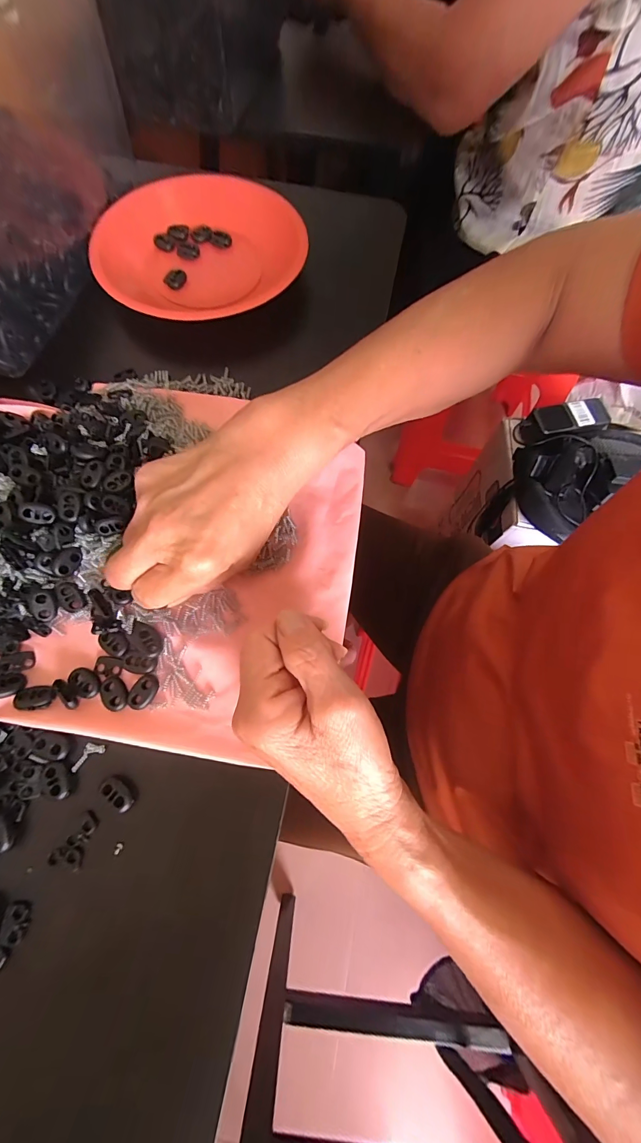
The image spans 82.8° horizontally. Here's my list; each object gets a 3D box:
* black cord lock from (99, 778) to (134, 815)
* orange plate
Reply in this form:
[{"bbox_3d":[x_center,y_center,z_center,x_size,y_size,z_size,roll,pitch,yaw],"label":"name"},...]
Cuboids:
[{"bbox_3d":[-0.120,0.131,0.214,0.022,0.006,0.010,38,75,11],"label":"black cord lock"},{"bbox_3d":[-0.110,-0.298,0.342,0.187,0.031,0.170,0,71,-1],"label":"orange plate"}]

